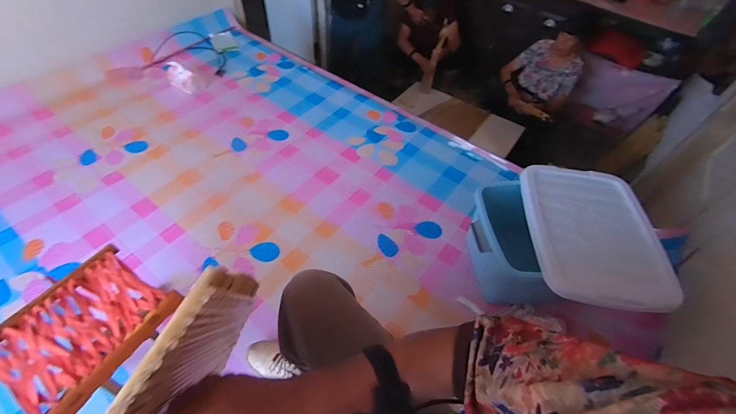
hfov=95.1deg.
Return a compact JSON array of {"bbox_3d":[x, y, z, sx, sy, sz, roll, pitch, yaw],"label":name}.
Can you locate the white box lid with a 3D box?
[{"bbox_3d":[0.572,0.060,0.861,0.294,0.031,0.402,4,54,6],"label":"white box lid"}]

